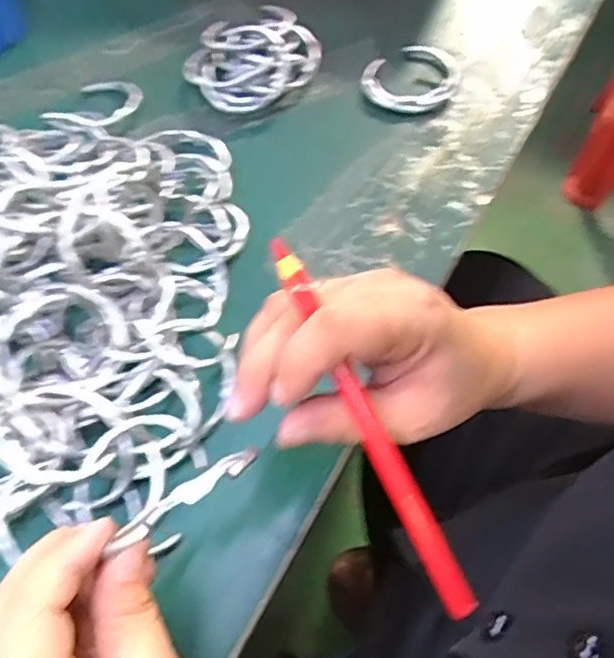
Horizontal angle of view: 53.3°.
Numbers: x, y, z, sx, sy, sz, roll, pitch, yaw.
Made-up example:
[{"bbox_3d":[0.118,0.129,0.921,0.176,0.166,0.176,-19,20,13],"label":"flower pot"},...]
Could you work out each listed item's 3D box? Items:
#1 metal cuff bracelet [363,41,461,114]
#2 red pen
[{"bbox_3d":[0.078,-0.186,0.452,0.063,0.016,0.067,0,60,0],"label":"metal cuff bracelet"},{"bbox_3d":[0.026,0.041,0.237,0.014,0.007,0.163,-29,97,-17],"label":"red pen"}]

